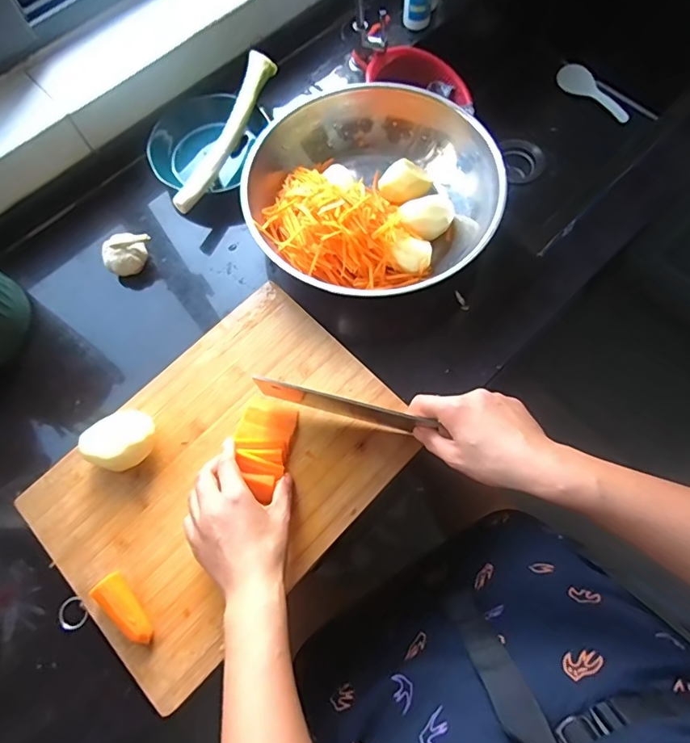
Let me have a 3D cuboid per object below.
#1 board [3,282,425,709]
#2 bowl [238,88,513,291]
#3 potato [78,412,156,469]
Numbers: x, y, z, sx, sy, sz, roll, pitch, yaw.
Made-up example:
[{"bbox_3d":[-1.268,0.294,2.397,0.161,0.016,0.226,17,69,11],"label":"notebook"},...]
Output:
[{"bbox_3d":[-0.128,0.100,0.505,0.269,0.024,0.367,42,77,16],"label":"board"},{"bbox_3d":[0.033,-0.223,0.599,0.305,0.073,0.291,-13,70,-2],"label":"bowl"},{"bbox_3d":[-0.238,0.075,0.505,0.073,0.038,0.057,-7,70,0],"label":"potato"}]

